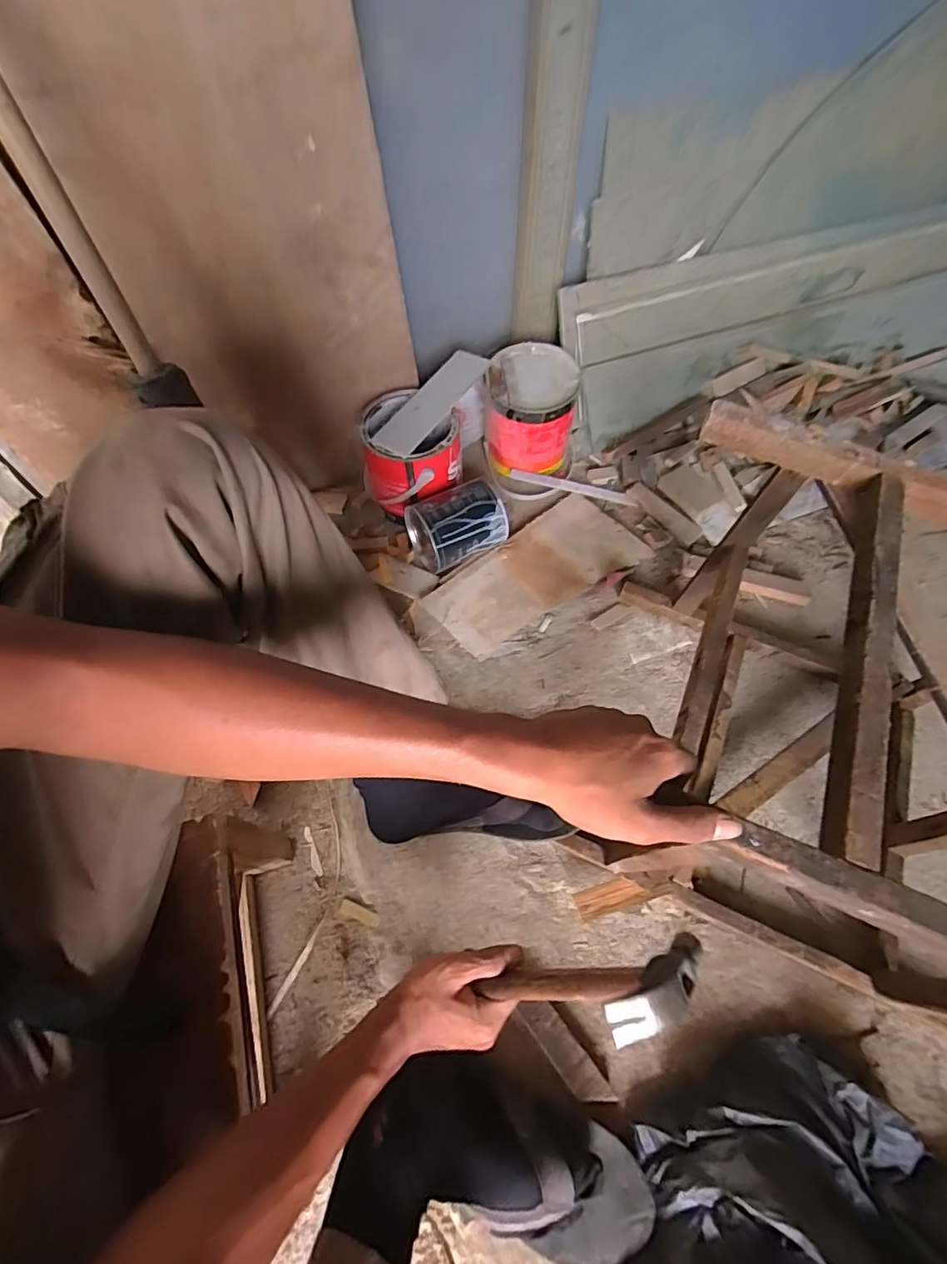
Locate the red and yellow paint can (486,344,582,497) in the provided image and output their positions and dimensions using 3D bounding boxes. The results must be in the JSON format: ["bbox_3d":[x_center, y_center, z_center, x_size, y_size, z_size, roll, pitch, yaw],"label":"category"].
[{"bbox_3d":[0.097,-0.354,0.884,0.154,0.149,0.187,8,62,4],"label":"red and yellow paint can"}]

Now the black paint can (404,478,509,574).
[{"bbox_3d":[-0.025,-0.162,0.811,0.133,0.097,0.099,-29,65,-15],"label":"black paint can"}]

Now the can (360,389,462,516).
[{"bbox_3d":[-0.099,-0.274,0.832,0.143,0.126,0.151,0,62,0],"label":"can"}]

